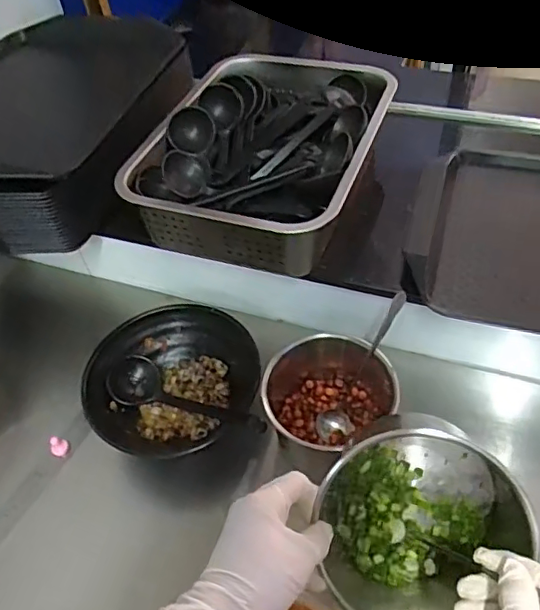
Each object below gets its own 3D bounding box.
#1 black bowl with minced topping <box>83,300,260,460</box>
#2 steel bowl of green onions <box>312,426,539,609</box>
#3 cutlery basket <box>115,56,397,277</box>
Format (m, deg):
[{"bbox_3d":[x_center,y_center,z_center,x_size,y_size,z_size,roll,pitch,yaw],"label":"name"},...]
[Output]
[{"bbox_3d":[-0.111,0.086,0.639,0.180,0.055,0.174,-3,49,3],"label":"black bowl with minced topping"},{"bbox_3d":[0.125,0.196,0.492,0.168,0.092,0.148,-36,55,-24],"label":"steel bowl of green onions"},{"bbox_3d":[0.001,-0.204,0.727,0.265,0.090,0.353,12,51,16],"label":"cutlery basket"}]

